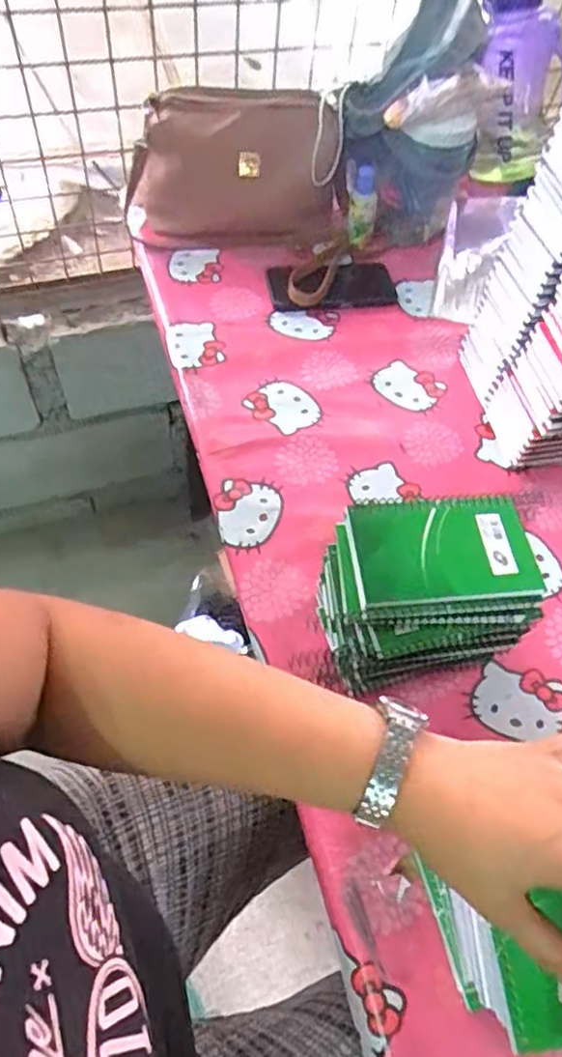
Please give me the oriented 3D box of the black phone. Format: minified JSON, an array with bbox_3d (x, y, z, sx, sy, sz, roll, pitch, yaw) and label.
[{"bbox_3d":[0.067,-0.322,0.841,0.165,0.016,0.079,-8,59,-9],"label":"black phone"}]

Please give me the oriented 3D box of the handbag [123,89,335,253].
[{"bbox_3d":[-0.056,-0.461,0.835,0.284,0.154,0.129,-14,61,-12],"label":"handbag"}]

